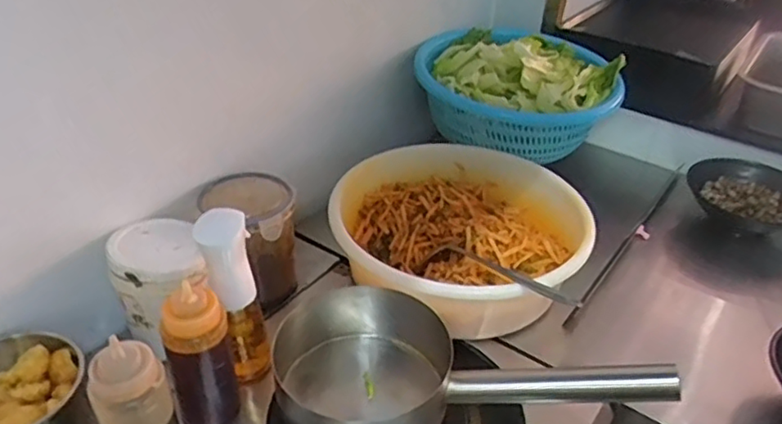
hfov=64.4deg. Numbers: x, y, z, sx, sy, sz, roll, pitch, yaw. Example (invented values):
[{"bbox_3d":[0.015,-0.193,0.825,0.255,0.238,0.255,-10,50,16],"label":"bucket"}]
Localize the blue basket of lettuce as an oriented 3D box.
[{"bbox_3d":[0.241,-0.248,1.207,0.383,0.144,0.392,2,35,-1],"label":"blue basket of lettuce"}]

